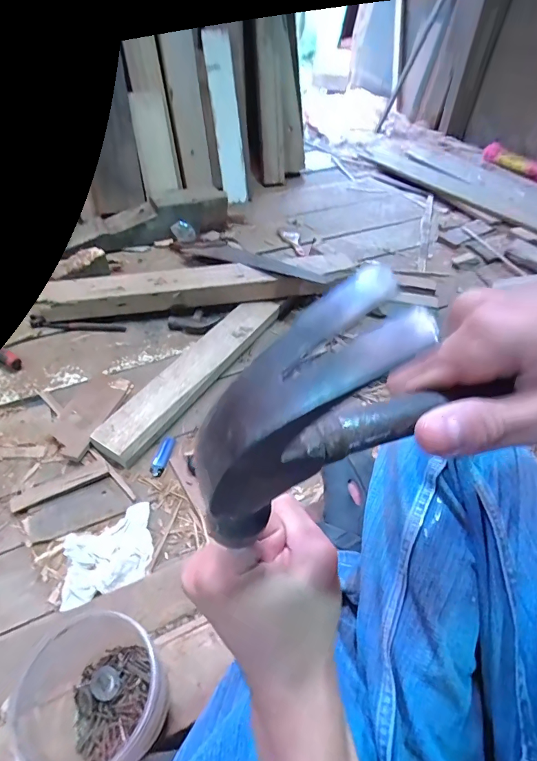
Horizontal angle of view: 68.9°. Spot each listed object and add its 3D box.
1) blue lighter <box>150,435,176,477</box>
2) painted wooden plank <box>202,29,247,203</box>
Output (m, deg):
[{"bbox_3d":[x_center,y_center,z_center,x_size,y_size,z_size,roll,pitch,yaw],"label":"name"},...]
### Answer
[{"bbox_3d":[-0.187,0.134,0.700,0.024,0.009,0.080,12,47,5],"label":"blue lighter"},{"bbox_3d":[-0.147,-0.922,1.390,0.088,0.521,0.029,-12,17,-17],"label":"painted wooden plank"}]

